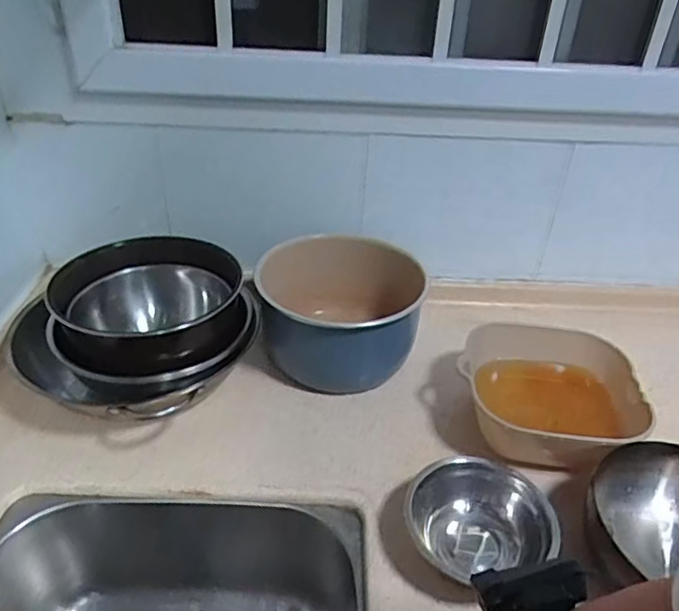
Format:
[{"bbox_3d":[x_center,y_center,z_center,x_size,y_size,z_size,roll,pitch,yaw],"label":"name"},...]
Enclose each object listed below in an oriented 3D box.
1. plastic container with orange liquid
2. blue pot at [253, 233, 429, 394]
[{"bbox_3d":[0.267,0.113,0.747,0.215,0.074,0.215,9,35,9],"label":"plastic container with orange liquid"},{"bbox_3d":[-0.003,0.010,0.820,0.227,0.126,0.215,2,34,-2],"label":"blue pot"}]

